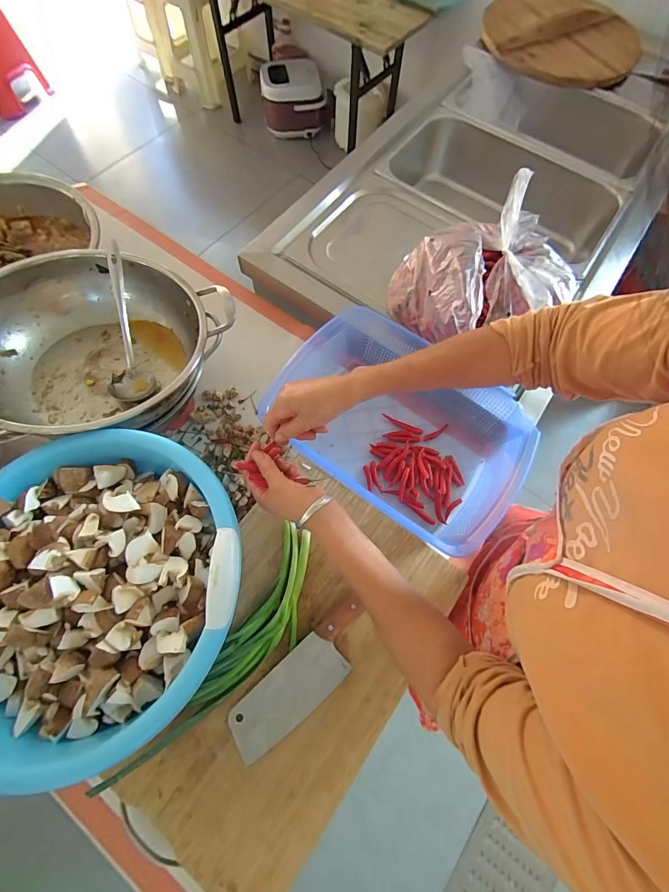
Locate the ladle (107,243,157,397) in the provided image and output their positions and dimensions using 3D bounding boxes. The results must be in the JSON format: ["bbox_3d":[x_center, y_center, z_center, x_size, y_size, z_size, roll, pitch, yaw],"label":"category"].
[{"bbox_3d":[-0.335,-0.199,0.587,0.060,0.057,0.257,-4,88,-4],"label":"ladle"}]

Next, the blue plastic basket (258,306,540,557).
[{"bbox_3d":[0.097,-0.032,0.595,0.396,0.115,0.274,36,73,10],"label":"blue plastic basket"}]

